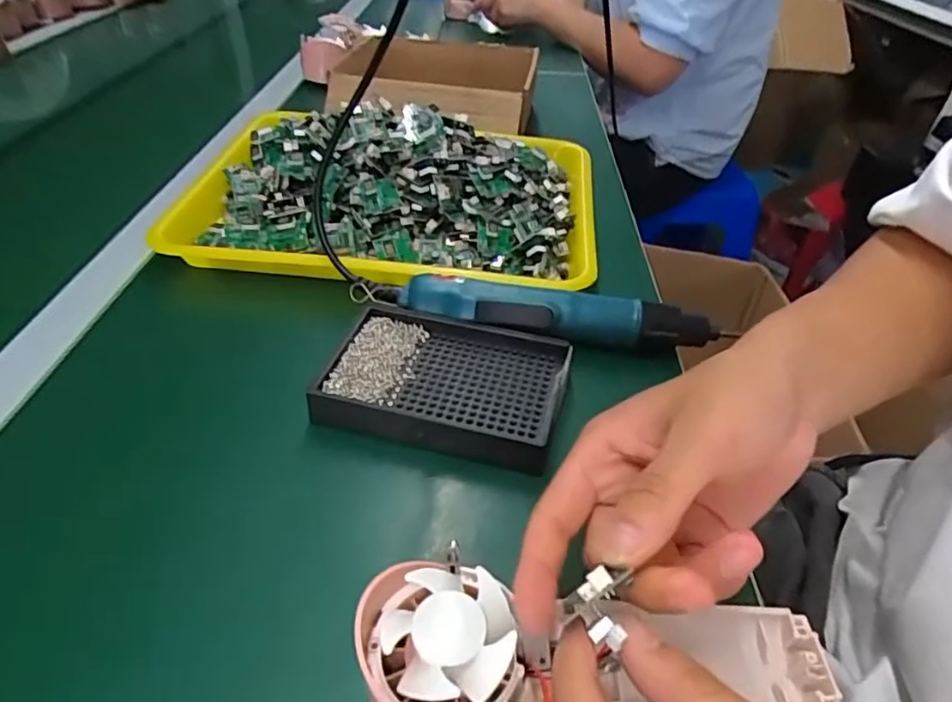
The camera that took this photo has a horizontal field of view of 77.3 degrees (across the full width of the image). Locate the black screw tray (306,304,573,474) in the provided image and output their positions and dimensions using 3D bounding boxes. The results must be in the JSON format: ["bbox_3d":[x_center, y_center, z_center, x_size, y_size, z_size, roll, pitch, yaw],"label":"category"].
[{"bbox_3d":[-0.018,0.017,0.357,0.135,0.023,0.091,11,41,9],"label":"black screw tray"}]

